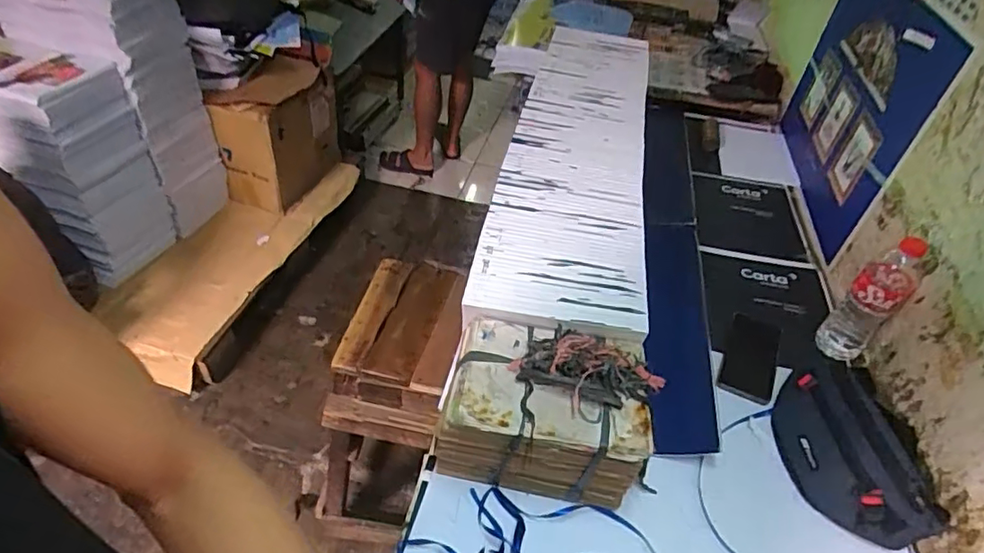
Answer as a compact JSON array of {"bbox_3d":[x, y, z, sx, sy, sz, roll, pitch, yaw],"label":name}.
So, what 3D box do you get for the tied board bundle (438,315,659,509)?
[{"bbox_3d":[0.069,0.165,0.705,0.246,0.166,0.157,9,43,3],"label":"tied board bundle"}]

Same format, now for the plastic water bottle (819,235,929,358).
[{"bbox_3d":[0.587,0.041,0.887,0.062,0.213,0.072,-29,54,-32],"label":"plastic water bottle"}]

